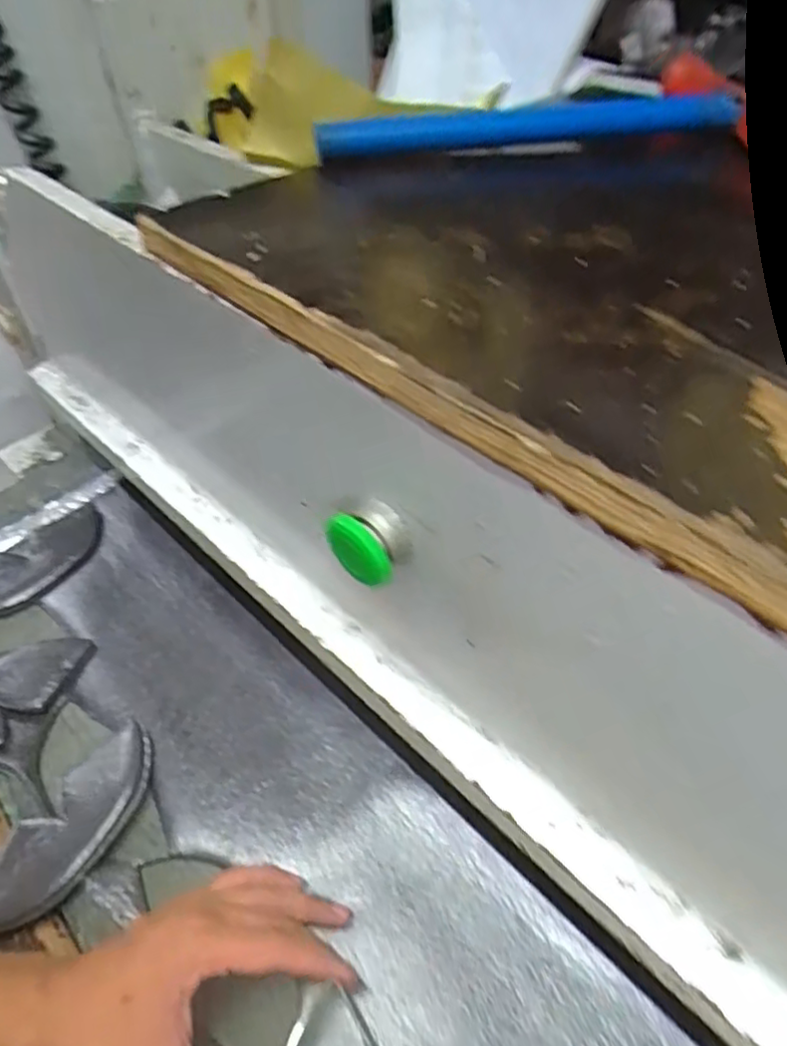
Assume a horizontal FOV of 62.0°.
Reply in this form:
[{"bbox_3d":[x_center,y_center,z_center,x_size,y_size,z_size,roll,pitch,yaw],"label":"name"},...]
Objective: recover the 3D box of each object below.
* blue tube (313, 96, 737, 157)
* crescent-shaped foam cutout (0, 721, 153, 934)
[{"bbox_3d":[0.082,-0.245,0.403,0.258,0.025,0.025,-10,48,-4],"label":"blue tube"},{"bbox_3d":[-0.209,0.199,0.429,0.059,0.015,0.138,17,51,17],"label":"crescent-shaped foam cutout"}]

